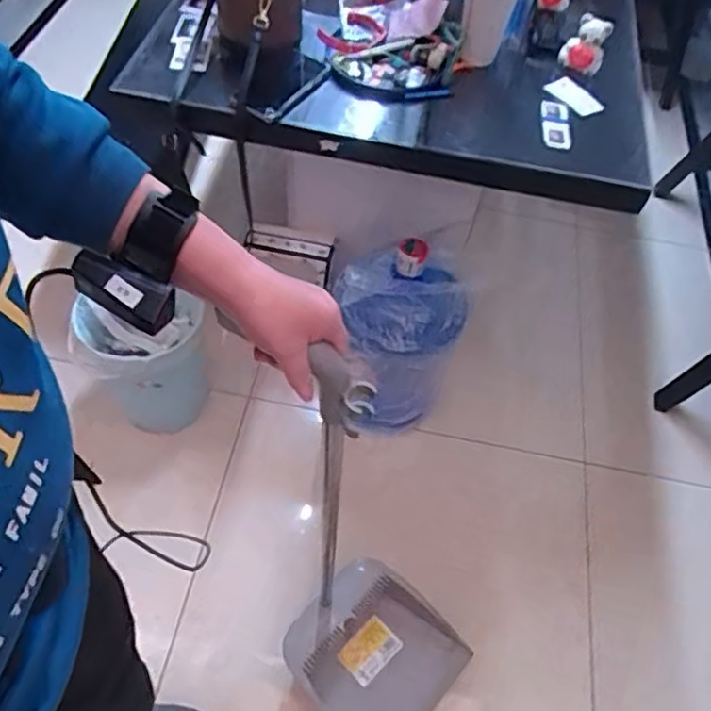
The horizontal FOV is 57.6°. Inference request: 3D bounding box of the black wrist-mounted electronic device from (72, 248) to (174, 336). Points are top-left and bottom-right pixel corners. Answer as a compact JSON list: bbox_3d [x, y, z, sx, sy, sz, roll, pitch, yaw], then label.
[{"bbox_3d":[-0.158,-0.042,0.437,0.069,0.024,0.028,30,52,-2],"label":"black wrist-mounted electronic device"}]

